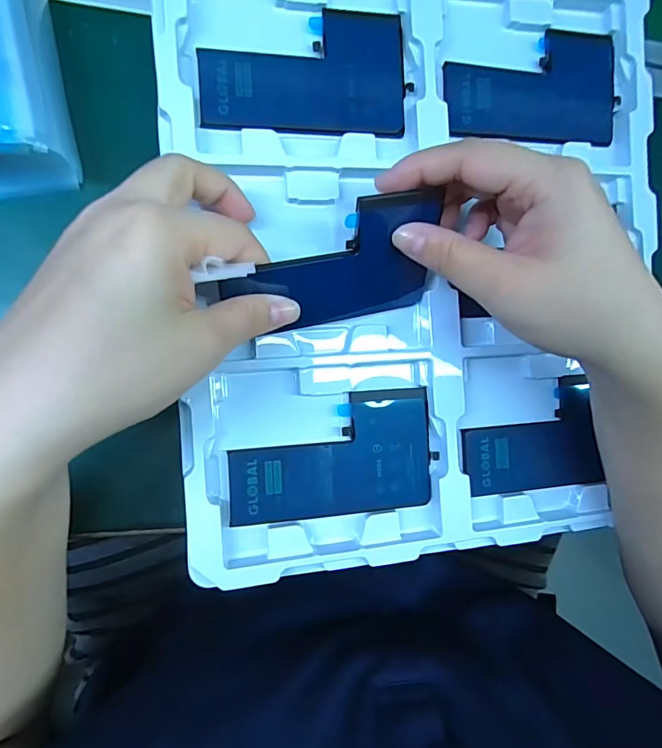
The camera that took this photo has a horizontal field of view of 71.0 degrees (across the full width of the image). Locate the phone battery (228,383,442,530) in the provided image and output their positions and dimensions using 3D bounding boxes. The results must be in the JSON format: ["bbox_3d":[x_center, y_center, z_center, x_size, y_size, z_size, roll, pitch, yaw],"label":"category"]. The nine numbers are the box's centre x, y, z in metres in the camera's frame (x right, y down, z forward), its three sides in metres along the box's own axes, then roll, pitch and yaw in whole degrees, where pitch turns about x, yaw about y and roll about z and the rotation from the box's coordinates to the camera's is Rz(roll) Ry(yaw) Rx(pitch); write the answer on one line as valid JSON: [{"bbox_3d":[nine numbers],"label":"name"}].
[{"bbox_3d":[0.002,0.043,0.248,0.109,0.009,0.063,-3,89,-12],"label":"phone battery"}]

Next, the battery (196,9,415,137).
[{"bbox_3d":[-0.013,-0.161,0.246,0.110,0.004,0.064,-5,91,-13],"label":"battery"}]

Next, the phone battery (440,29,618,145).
[{"bbox_3d":[0.120,-0.169,0.274,0.112,0.004,0.065,-7,92,-13],"label":"phone battery"}]

